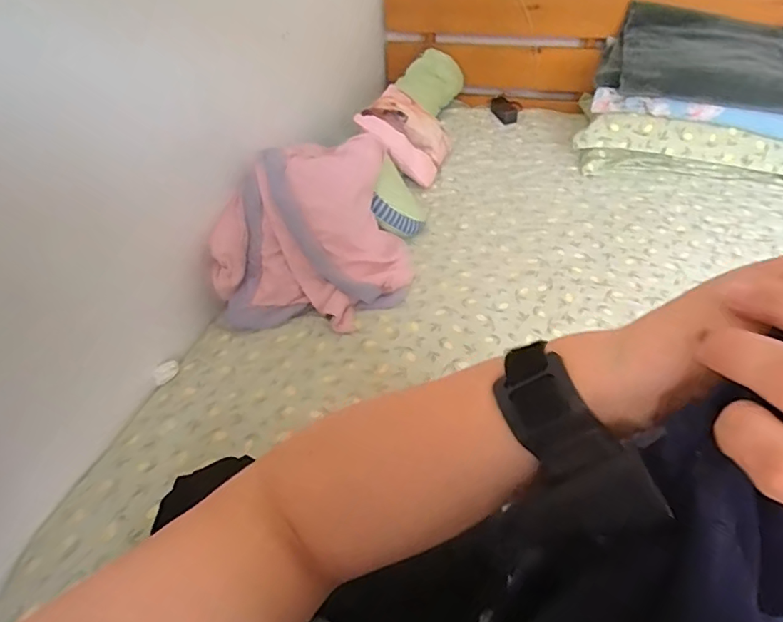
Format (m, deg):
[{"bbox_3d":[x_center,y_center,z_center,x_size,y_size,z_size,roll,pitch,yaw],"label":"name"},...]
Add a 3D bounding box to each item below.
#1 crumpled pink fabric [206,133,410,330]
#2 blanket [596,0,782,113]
[{"bbox_3d":[-0.189,-0.180,1.220,0.432,0.277,0.383,-6,44,-1],"label":"crumpled pink fabric"},{"bbox_3d":[0.974,-0.721,1.484,0.678,0.170,0.352,14,47,18],"label":"blanket"}]

